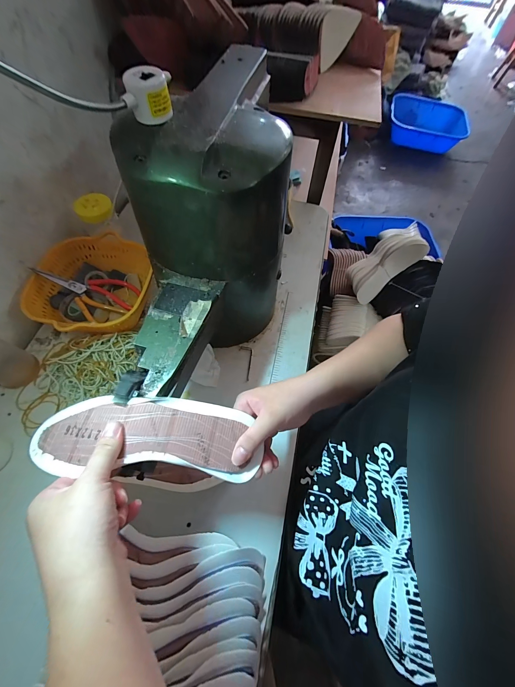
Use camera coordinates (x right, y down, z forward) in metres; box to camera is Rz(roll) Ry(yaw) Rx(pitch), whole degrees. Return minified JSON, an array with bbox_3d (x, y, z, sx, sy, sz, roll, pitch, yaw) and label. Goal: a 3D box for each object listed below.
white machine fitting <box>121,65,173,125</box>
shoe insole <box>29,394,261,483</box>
[{"bbox_3d":[-0.109,-0.252,0.270,0.042,0.034,0.043,-8,64,-7],"label":"white machine fitting"},{"bbox_3d":[-0.110,0.096,0.279,0.223,0.031,0.074,5,63,-7],"label":"shoe insole"}]

